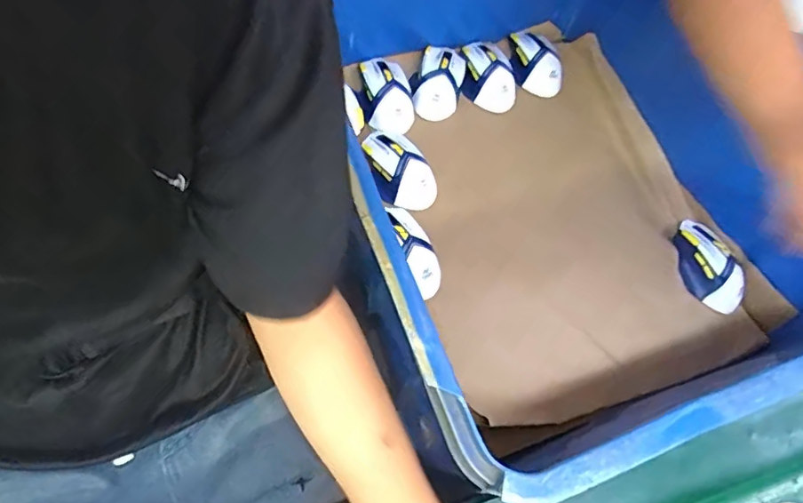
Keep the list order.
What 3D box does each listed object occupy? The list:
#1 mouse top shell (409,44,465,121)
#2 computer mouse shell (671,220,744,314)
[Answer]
[{"bbox_3d":[0.051,-0.240,0.737,0.069,0.044,0.114,15,63,-1],"label":"mouse top shell"},{"bbox_3d":[0.386,0.014,0.649,0.065,0.038,0.119,-8,66,-12],"label":"computer mouse shell"}]

